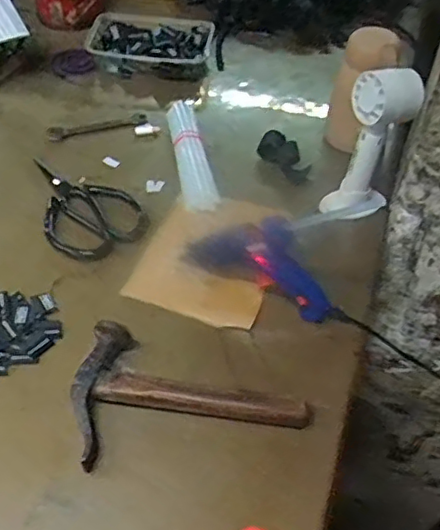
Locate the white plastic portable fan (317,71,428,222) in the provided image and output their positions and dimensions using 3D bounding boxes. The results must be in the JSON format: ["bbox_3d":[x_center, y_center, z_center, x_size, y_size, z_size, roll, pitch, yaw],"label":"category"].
[{"bbox_3d":[0.158,-0.123,0.633,0.068,0.164,0.052,17,48,8],"label":"white plastic portable fan"}]

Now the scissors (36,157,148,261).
[{"bbox_3d":[-0.152,-0.066,0.658,0.099,0.017,0.158,-27,56,-27],"label":"scissors"}]

